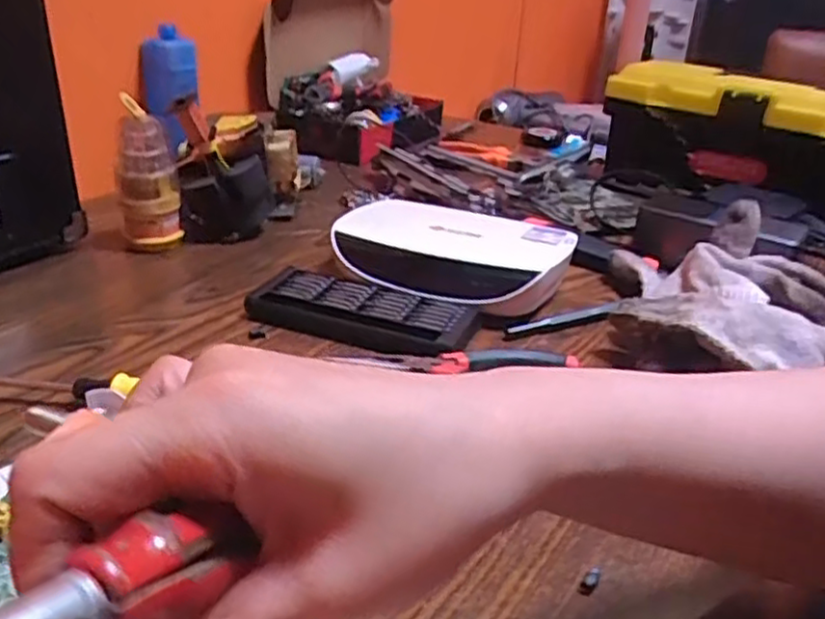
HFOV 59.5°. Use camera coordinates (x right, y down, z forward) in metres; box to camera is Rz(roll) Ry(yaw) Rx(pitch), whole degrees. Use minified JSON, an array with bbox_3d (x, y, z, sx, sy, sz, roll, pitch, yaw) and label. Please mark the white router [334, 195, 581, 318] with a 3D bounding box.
[{"bbox_3d":[0.034,-0.046,0.583,0.182,0.037,0.132,13,28,17],"label":"white router"}]

